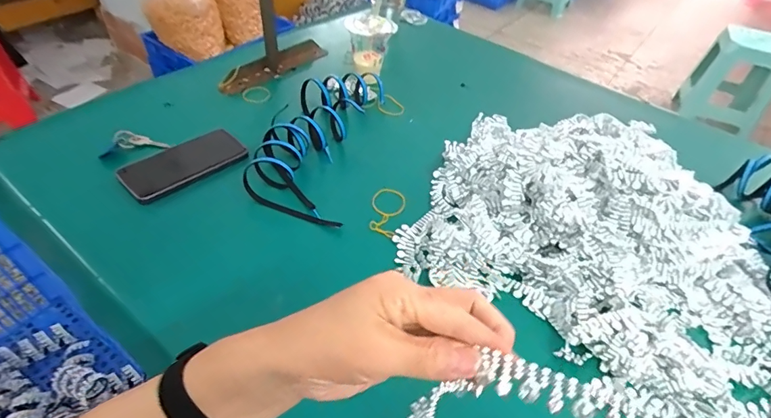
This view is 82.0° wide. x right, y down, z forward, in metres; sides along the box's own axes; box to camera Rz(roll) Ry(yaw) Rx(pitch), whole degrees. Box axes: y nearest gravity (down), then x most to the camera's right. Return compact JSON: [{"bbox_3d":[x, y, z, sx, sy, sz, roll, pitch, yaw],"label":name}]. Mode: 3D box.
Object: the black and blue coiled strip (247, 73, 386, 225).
[{"bbox_3d":[-0.104,-0.134,0.714,0.152,0.063,0.366,10,45,4],"label":"black and blue coiled strip"}]

